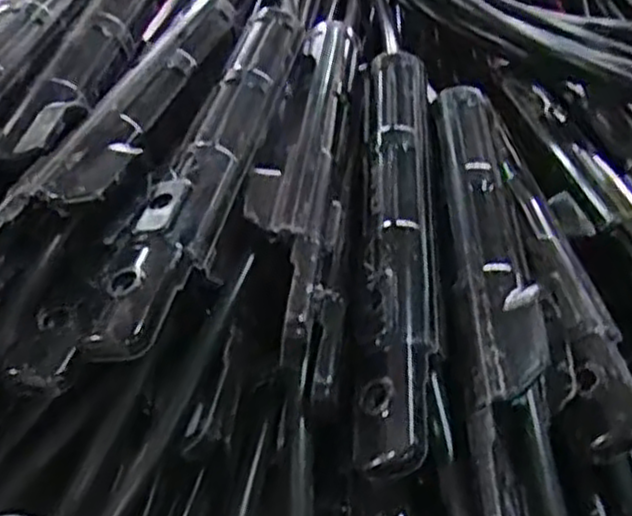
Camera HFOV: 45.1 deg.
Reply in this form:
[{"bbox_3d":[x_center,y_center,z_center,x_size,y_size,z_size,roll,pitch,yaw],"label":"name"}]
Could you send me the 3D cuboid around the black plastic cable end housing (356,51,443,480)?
[{"bbox_3d":[0.031,-0.011,0.283,0.026,0.017,0.187,4,49,0],"label":"black plastic cable end housing"}]

